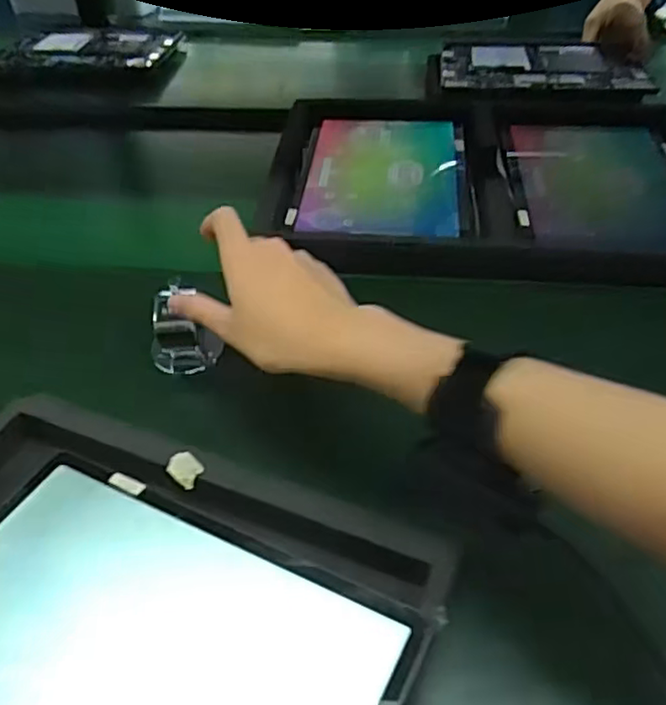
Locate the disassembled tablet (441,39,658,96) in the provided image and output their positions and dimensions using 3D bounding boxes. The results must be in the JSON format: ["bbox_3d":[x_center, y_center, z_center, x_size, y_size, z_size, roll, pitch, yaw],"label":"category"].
[{"bbox_3d":[0.283,-0.393,0.886,0.265,0.017,0.205,2,44,3],"label":"disassembled tablet"}]

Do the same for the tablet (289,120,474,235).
[{"bbox_3d":[0.058,-0.194,0.676,0.169,0.005,0.249,5,44,6],"label":"tablet"}]

